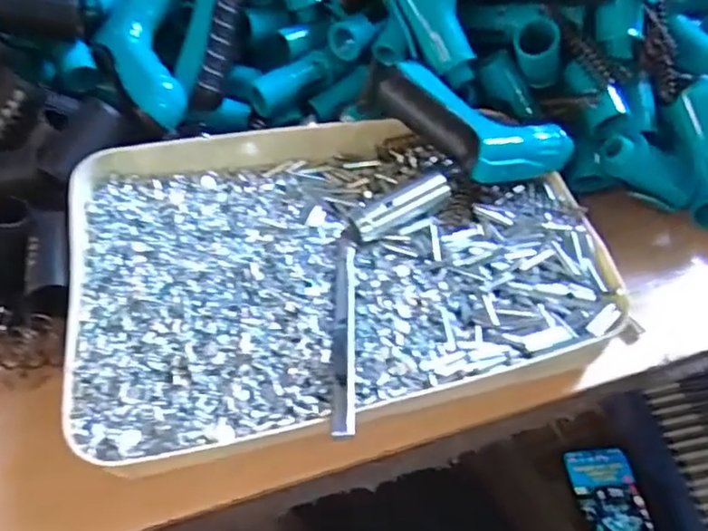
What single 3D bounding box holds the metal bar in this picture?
[{"bbox_3d":[-0.006,0.036,0.341,0.013,0.008,0.129,0,48,0],"label":"metal bar"}]

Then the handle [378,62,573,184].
[{"bbox_3d":[0.077,-0.092,0.414,0.140,0.032,0.065,27,52,5],"label":"handle"}]

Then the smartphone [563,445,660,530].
[{"bbox_3d":[0.275,0.263,0.623,0.076,0.011,0.157,-2,48,-2],"label":"smartphone"}]

